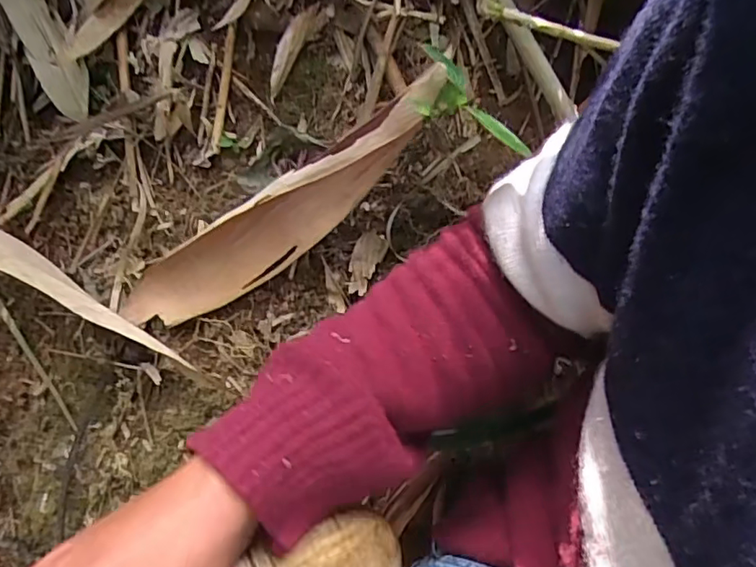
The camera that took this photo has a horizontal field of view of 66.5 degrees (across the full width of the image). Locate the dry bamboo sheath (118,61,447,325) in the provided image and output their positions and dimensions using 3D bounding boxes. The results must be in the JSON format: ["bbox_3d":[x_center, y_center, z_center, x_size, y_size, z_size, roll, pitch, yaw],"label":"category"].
[{"bbox_3d":[-0.060,-0.042,0.383,0.265,0.059,0.042,-33,40,17],"label":"dry bamboo sheath"}]

